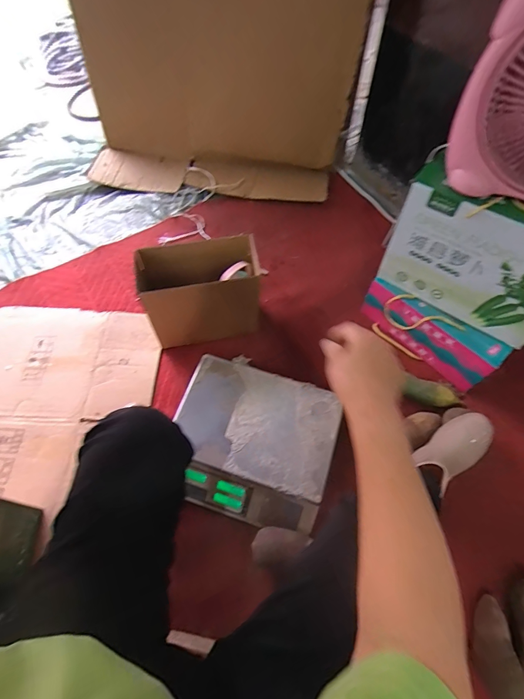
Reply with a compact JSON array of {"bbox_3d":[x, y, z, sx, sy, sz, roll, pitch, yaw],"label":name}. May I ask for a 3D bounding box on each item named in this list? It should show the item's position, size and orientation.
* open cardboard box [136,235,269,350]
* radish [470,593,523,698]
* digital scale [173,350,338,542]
[{"bbox_3d":[-0.141,-0.135,0.872,0.270,0.212,0.131,-13,62,-6],"label":"open cardboard box"},{"bbox_3d":[0.401,0.517,0.618,0.063,0.049,0.155,-2,61,2],"label":"radish"},{"bbox_3d":[-0.017,0.189,0.774,0.332,0.092,0.305,15,63,11],"label":"digital scale"}]

